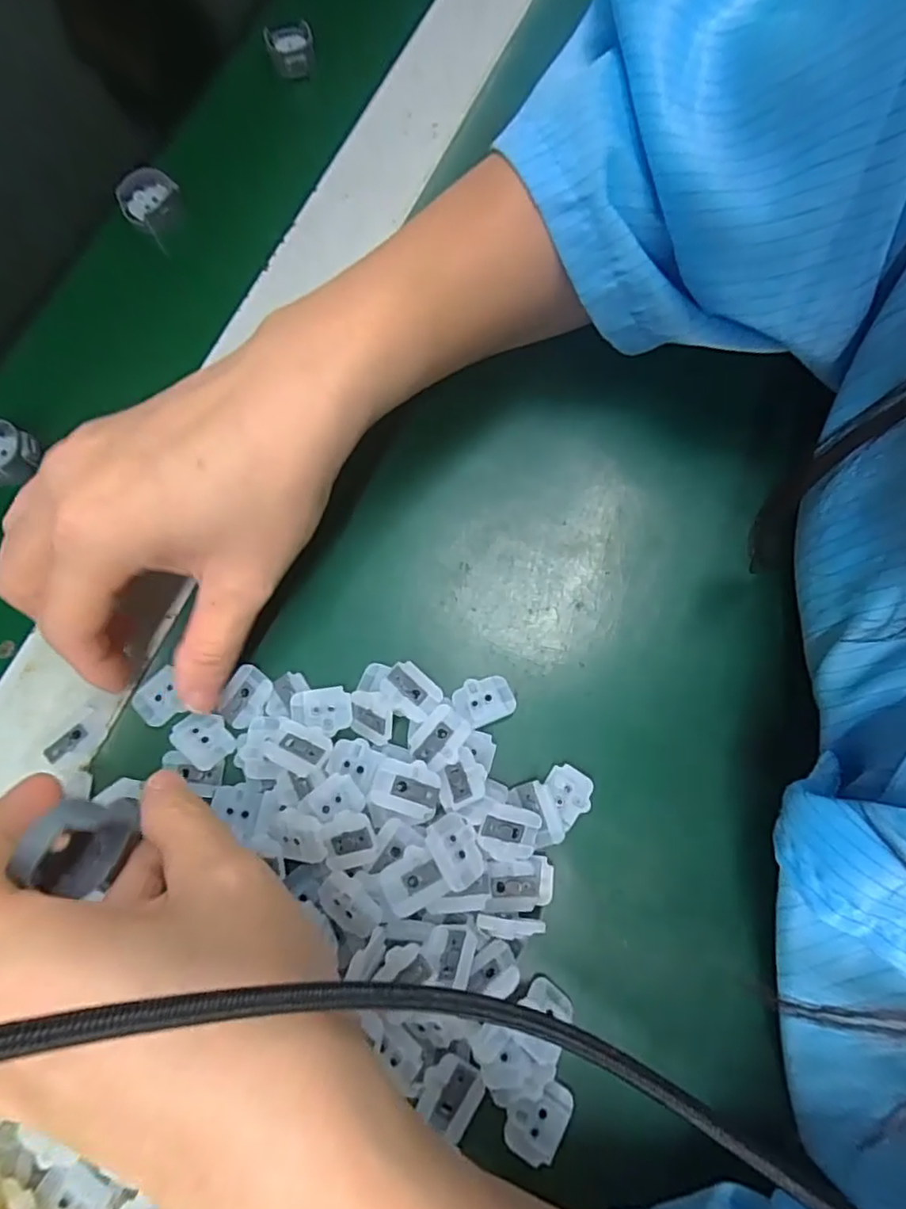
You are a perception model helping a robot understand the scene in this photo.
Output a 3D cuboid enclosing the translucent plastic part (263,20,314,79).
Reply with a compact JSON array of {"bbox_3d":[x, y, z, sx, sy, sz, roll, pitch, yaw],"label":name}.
[{"bbox_3d":[-0.088,-0.304,0.331,0.024,0.016,0.021,-13,74,-3],"label":"translucent plastic part"}]

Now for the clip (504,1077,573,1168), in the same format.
[{"bbox_3d":[0.026,0.158,0.186,0.017,0.004,0.022,31,77,10],"label":"clip"}]

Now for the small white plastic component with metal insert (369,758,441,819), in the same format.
[{"bbox_3d":[-0.015,0.060,0.199,0.021,0.006,0.017,17,75,6],"label":"small white plastic component with metal insert"}]

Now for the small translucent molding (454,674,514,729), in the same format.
[{"bbox_3d":[0.012,0.035,0.223,0.021,0.004,0.017,-19,74,-4],"label":"small translucent molding"}]

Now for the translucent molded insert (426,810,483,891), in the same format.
[{"bbox_3d":[0.001,0.078,0.193,0.014,0.008,0.022,-28,75,-7],"label":"translucent molded insert"}]

